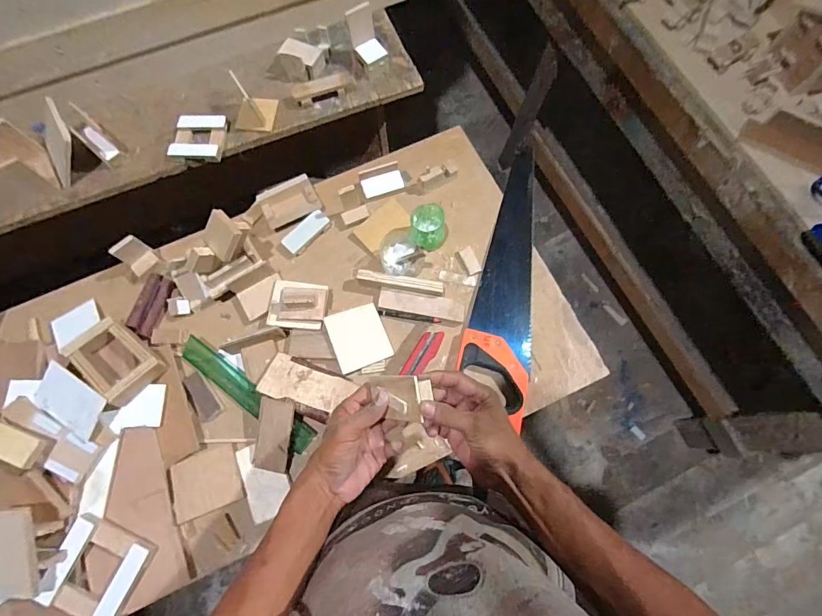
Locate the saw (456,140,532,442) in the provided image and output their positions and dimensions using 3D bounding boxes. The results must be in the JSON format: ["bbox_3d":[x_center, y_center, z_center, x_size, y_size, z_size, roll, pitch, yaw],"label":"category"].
[{"bbox_3d":[0.154,-0.056,0.682,0.107,0.027,0.457,8,74,2],"label":"saw"}]

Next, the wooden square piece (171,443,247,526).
[{"bbox_3d":[-0.293,0.251,0.588,0.091,0.011,0.081,-19,76,-10],"label":"wooden square piece"}]

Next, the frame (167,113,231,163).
[{"bbox_3d":[-0.393,-0.318,0.756,0.090,0.025,0.091,5,74,2],"label":"frame"}]

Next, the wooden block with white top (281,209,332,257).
[{"bbox_3d":[-0.183,-0.133,0.715,0.040,0.010,0.088,44,79,11],"label":"wooden block with white top"}]

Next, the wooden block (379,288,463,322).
[{"bbox_3d":[0.017,-0.006,0.671,0.139,0.017,0.035,10,75,3],"label":"wooden block"}]

